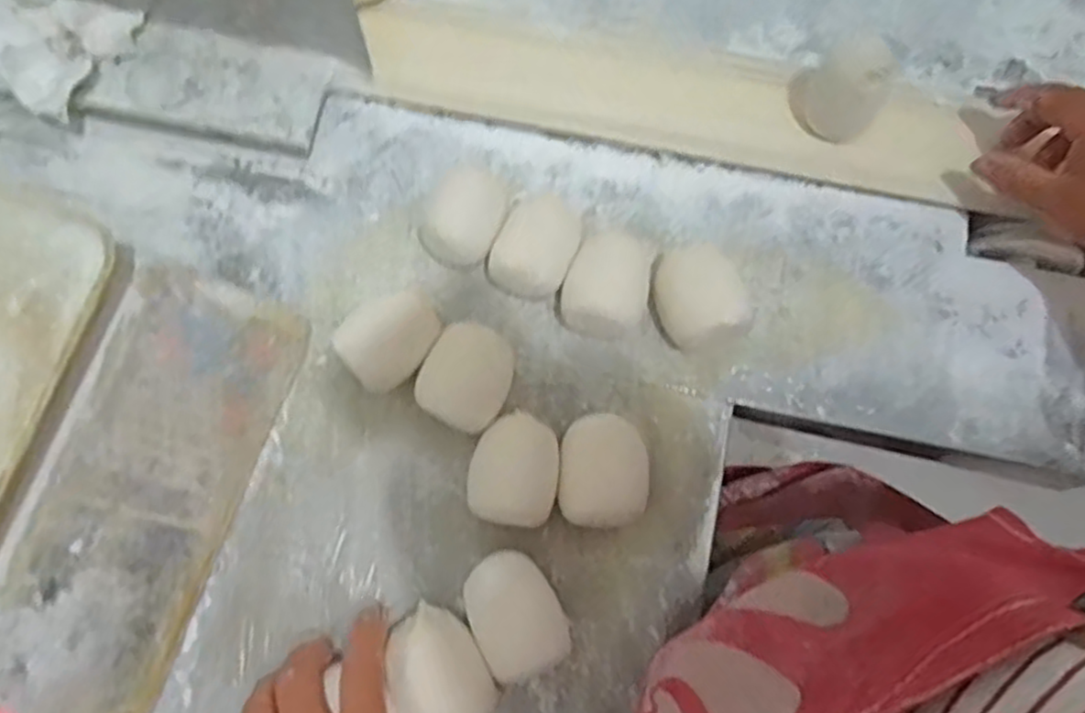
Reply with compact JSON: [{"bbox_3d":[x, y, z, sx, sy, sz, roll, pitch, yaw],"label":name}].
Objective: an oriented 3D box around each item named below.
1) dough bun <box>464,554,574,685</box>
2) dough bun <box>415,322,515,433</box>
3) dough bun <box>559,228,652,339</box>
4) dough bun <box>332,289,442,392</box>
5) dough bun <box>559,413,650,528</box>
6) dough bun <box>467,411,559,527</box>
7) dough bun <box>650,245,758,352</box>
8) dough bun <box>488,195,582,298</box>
[{"bbox_3d":[-0.016,0.147,0.419,0.049,0.027,0.065,-29,80,-8],"label":"dough bun"},{"bbox_3d":[-0.045,0.013,0.450,0.051,0.029,0.061,28,78,5],"label":"dough bun"},{"bbox_3d":[0.040,-0.045,0.459,0.051,0.032,0.072,9,77,1],"label":"dough bun"},{"bbox_3d":[-0.090,-0.008,0.448,0.059,0.044,0.046,-35,81,-9],"label":"dough bun"},{"bbox_3d":[0.036,0.069,0.438,0.050,0.033,0.063,4,77,-1],"label":"dough bun"},{"bbox_3d":[-0.017,0.068,0.437,0.050,0.029,0.062,6,77,0],"label":"dough bun"},{"bbox_3d":[0.101,-0.038,0.461,0.055,0.042,0.063,-15,78,-5],"label":"dough bun"},{"bbox_3d":[-0.002,-0.071,0.465,0.047,0.036,0.071,25,78,4],"label":"dough bun"}]

